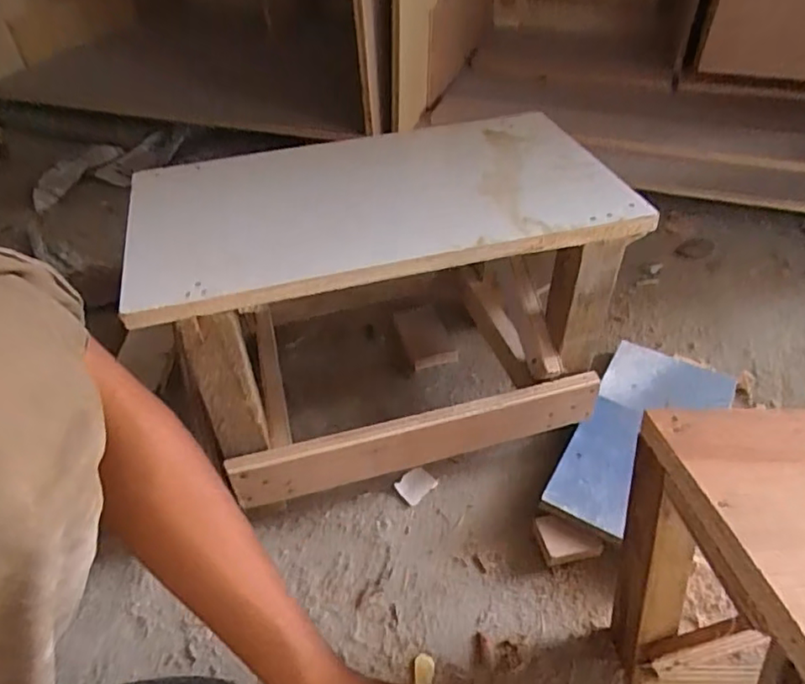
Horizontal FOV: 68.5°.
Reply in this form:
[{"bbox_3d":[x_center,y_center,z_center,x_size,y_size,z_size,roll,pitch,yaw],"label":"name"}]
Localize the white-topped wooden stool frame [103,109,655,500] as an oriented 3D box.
[{"bbox_3d":[-0.024,-0.045,0.590,0.424,0.233,0.250,-13,44,-10],"label":"white-topped wooden stool frame"}]

